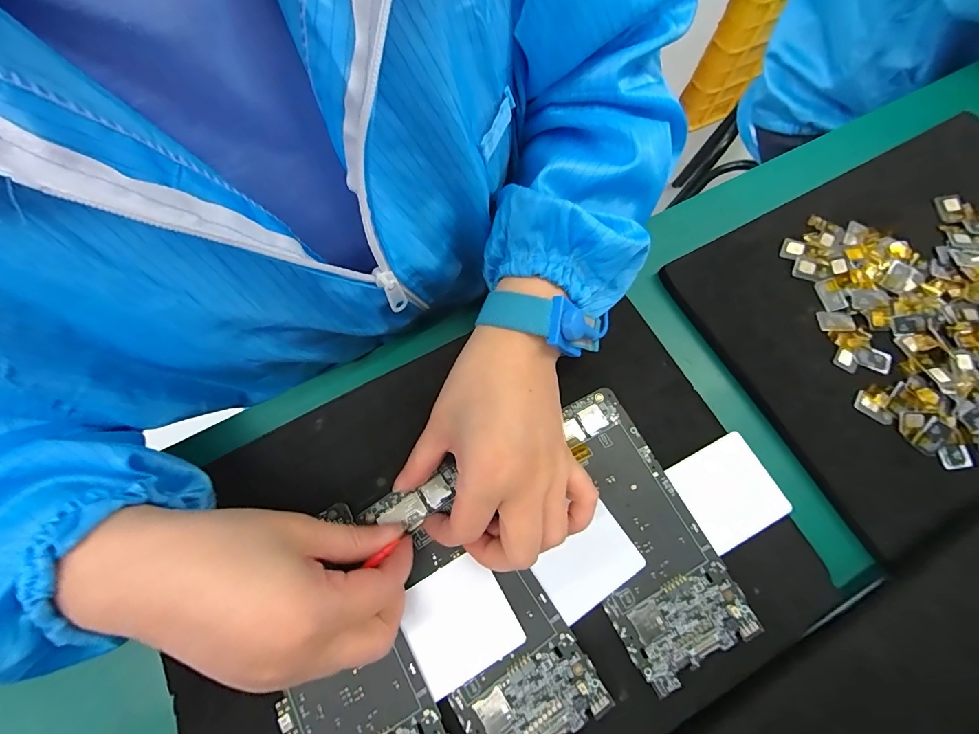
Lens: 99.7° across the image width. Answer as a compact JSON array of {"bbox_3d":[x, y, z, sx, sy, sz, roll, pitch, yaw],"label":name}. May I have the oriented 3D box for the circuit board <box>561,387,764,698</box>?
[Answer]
[{"bbox_3d":[0.083,0.093,0.244,0.069,0.007,0.153,-26,75,-8],"label":"circuit board"}]

